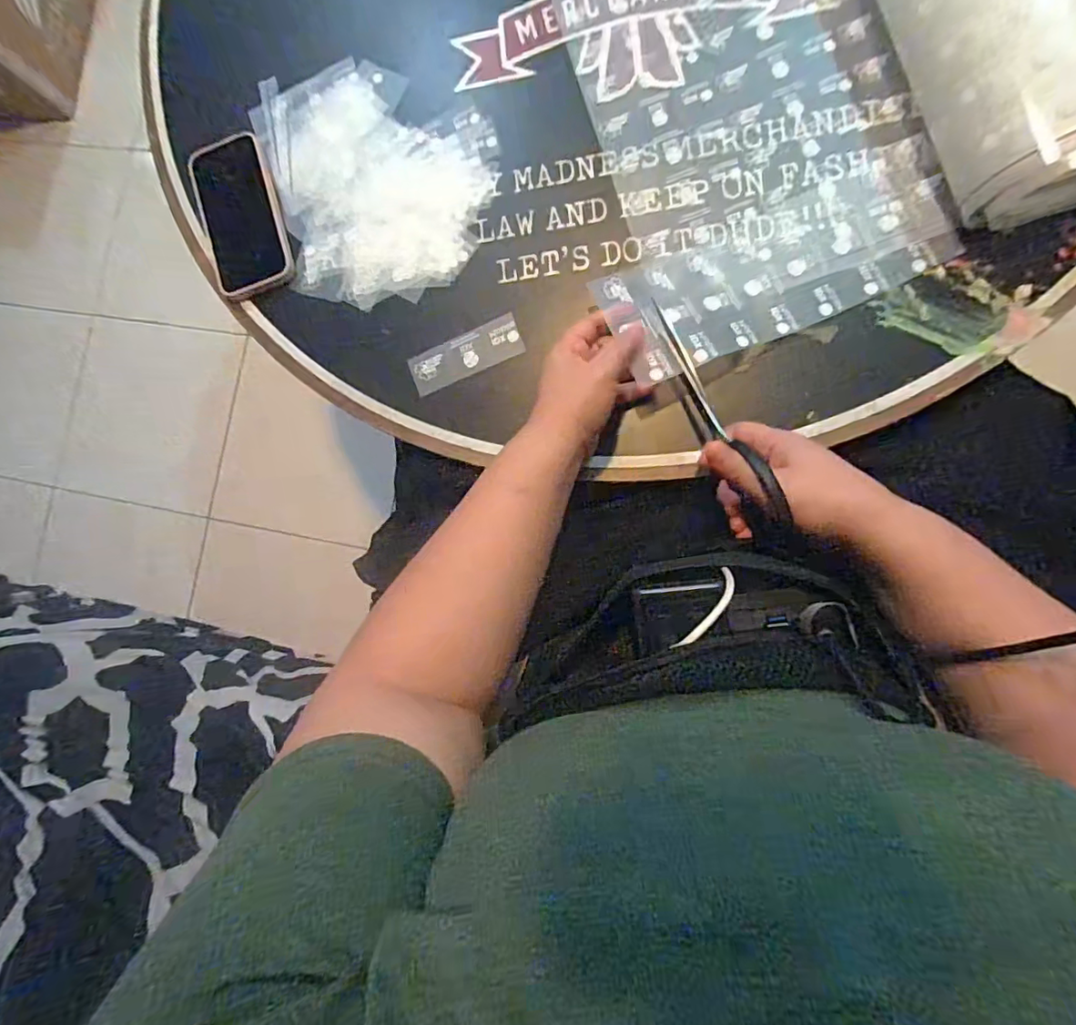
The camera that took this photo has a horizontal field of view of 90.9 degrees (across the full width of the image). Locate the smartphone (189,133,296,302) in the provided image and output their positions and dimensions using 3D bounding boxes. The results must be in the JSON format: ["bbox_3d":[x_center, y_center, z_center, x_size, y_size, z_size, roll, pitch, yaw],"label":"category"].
[{"bbox_3d":[-0.280,-0.280,0.497,0.071,0.017,0.150,-17,84,7],"label":"smartphone"}]

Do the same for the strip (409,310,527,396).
[{"bbox_3d":[-0.064,-0.138,0.467,0.101,0.004,0.037,-22,83,7],"label":"strip"}]

